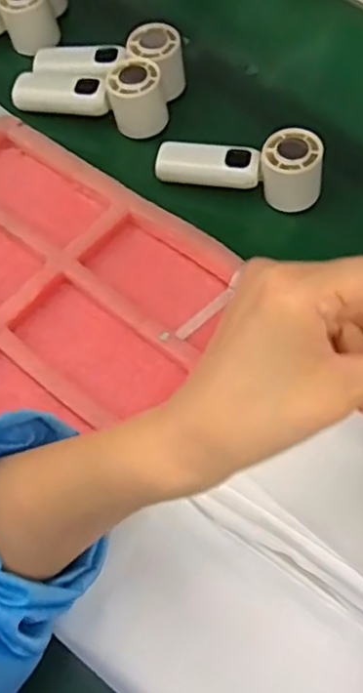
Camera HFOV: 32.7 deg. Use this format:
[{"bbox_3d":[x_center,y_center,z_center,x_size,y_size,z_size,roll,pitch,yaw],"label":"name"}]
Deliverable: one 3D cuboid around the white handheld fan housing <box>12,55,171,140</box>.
[{"bbox_3d":[-0.091,-0.256,0.632,0.162,0.071,0.049,14,63,5],"label":"white handheld fan housing"}]

